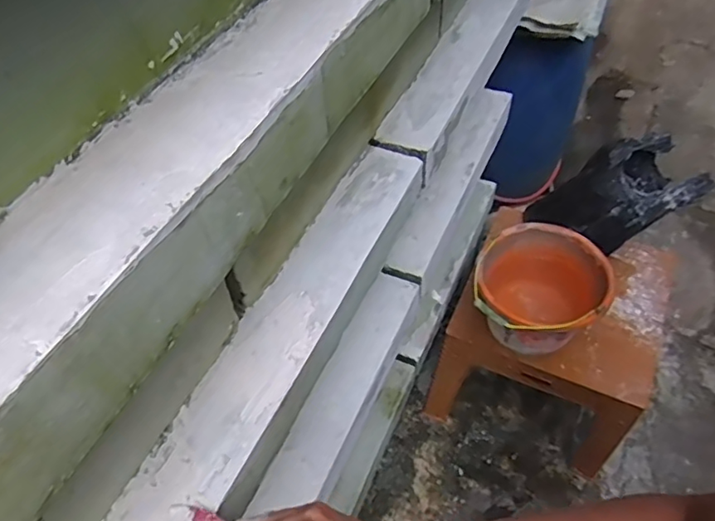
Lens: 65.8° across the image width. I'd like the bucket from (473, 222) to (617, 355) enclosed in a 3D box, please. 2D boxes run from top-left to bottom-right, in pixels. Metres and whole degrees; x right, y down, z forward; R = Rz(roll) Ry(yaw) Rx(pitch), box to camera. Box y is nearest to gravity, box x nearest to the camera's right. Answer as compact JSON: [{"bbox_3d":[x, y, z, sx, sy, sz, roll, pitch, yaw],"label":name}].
[{"bbox_3d":[0.390,0.086,1.201,0.257,0.182,0.278,-2,49,3],"label":"bucket"}]

